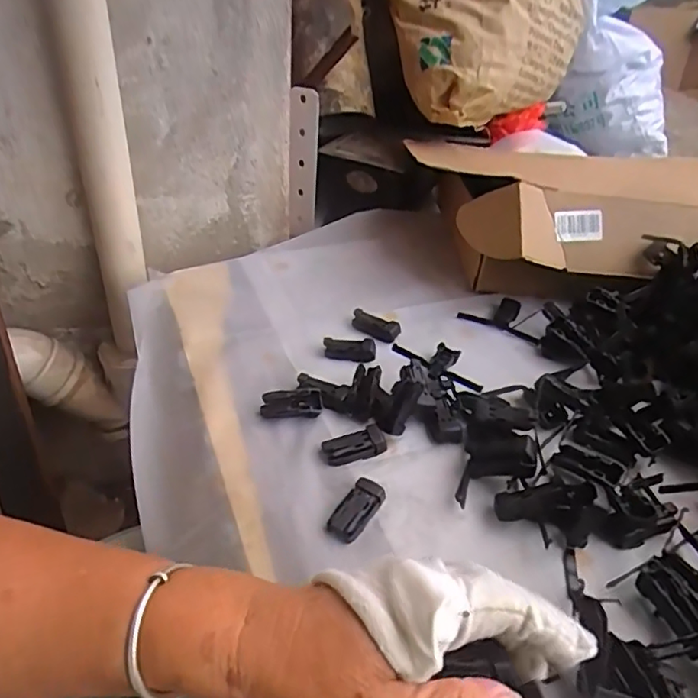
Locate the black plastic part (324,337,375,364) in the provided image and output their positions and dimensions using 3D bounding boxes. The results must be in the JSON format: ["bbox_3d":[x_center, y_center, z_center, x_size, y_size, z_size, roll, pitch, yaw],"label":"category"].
[{"bbox_3d":[0.001,0.000,0.520,0.047,0.010,0.025,1,37,-4],"label":"black plastic part"}]

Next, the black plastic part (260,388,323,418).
[{"bbox_3d":[-0.046,0.044,0.458,0.048,0.016,0.020,1,37,-5],"label":"black plastic part"}]

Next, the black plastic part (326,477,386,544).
[{"bbox_3d":[0.005,0.108,0.379,0.023,0.013,0.045,24,41,24],"label":"black plastic part"}]

